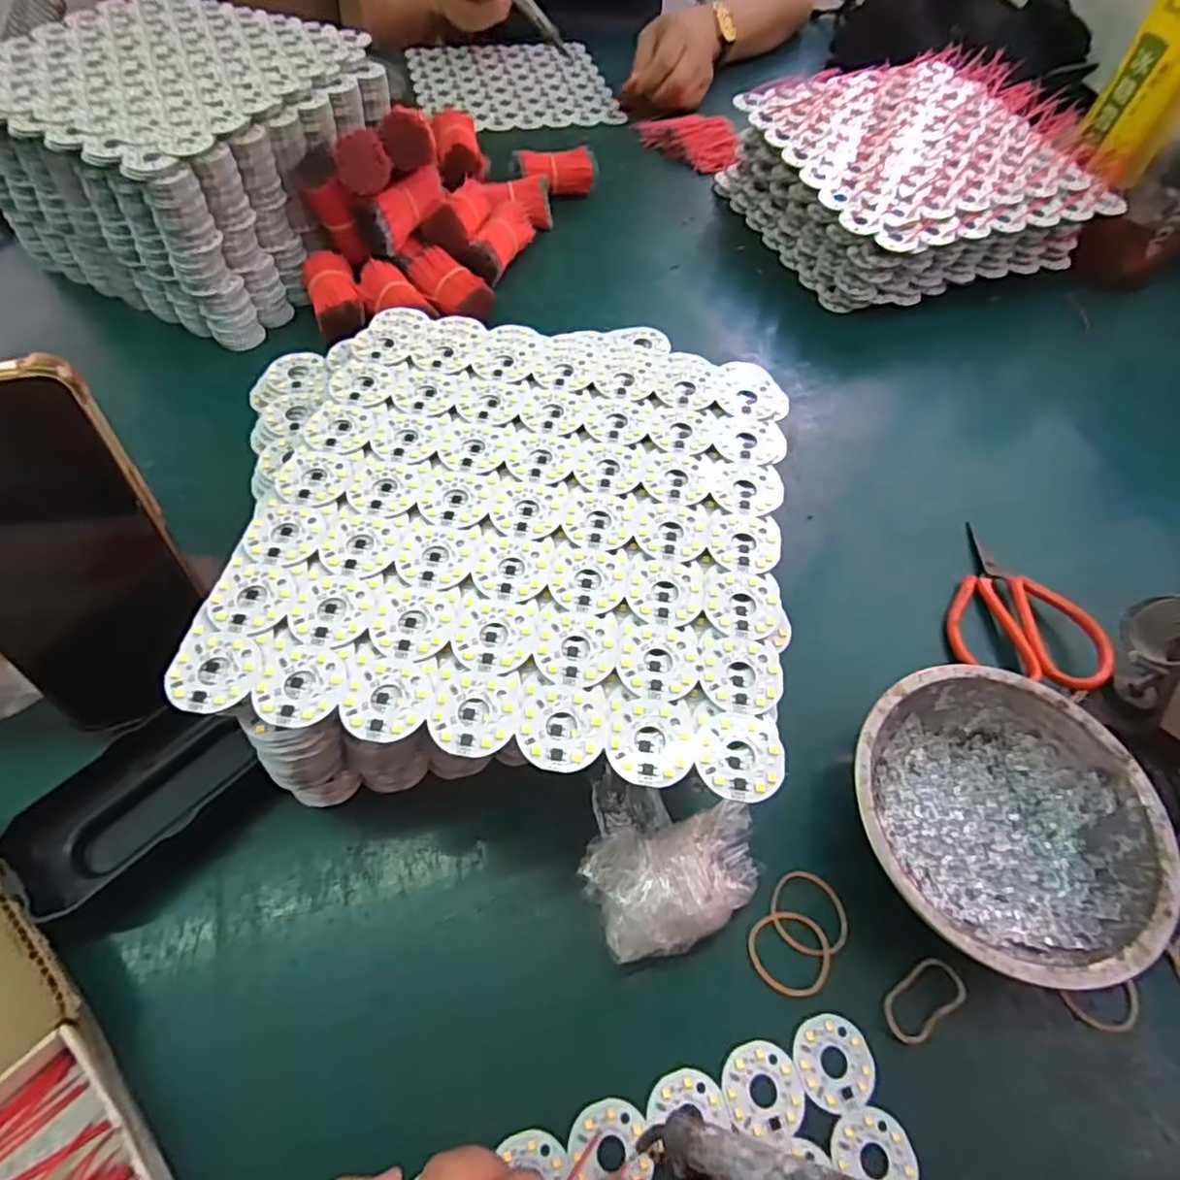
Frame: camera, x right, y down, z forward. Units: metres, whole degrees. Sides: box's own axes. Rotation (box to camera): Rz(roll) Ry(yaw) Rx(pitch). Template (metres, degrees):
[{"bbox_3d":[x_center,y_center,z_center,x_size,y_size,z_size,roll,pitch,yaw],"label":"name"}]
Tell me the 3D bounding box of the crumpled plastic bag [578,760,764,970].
[{"bbox_3d":[0.034,0.118,0.273,0.072,0.031,0.068,10,58,2],"label":"crumpled plastic bag"}]

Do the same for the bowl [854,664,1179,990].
[{"bbox_3d":[0.178,0.097,0.282,0.122,0.039,0.123,2,58,-3],"label":"bowl"}]

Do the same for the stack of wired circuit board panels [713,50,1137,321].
[{"bbox_3d":[0.276,-0.355,0.551,0.264,0.068,0.232,-12,66,-6],"label":"stack of wired circuit board panels"}]

